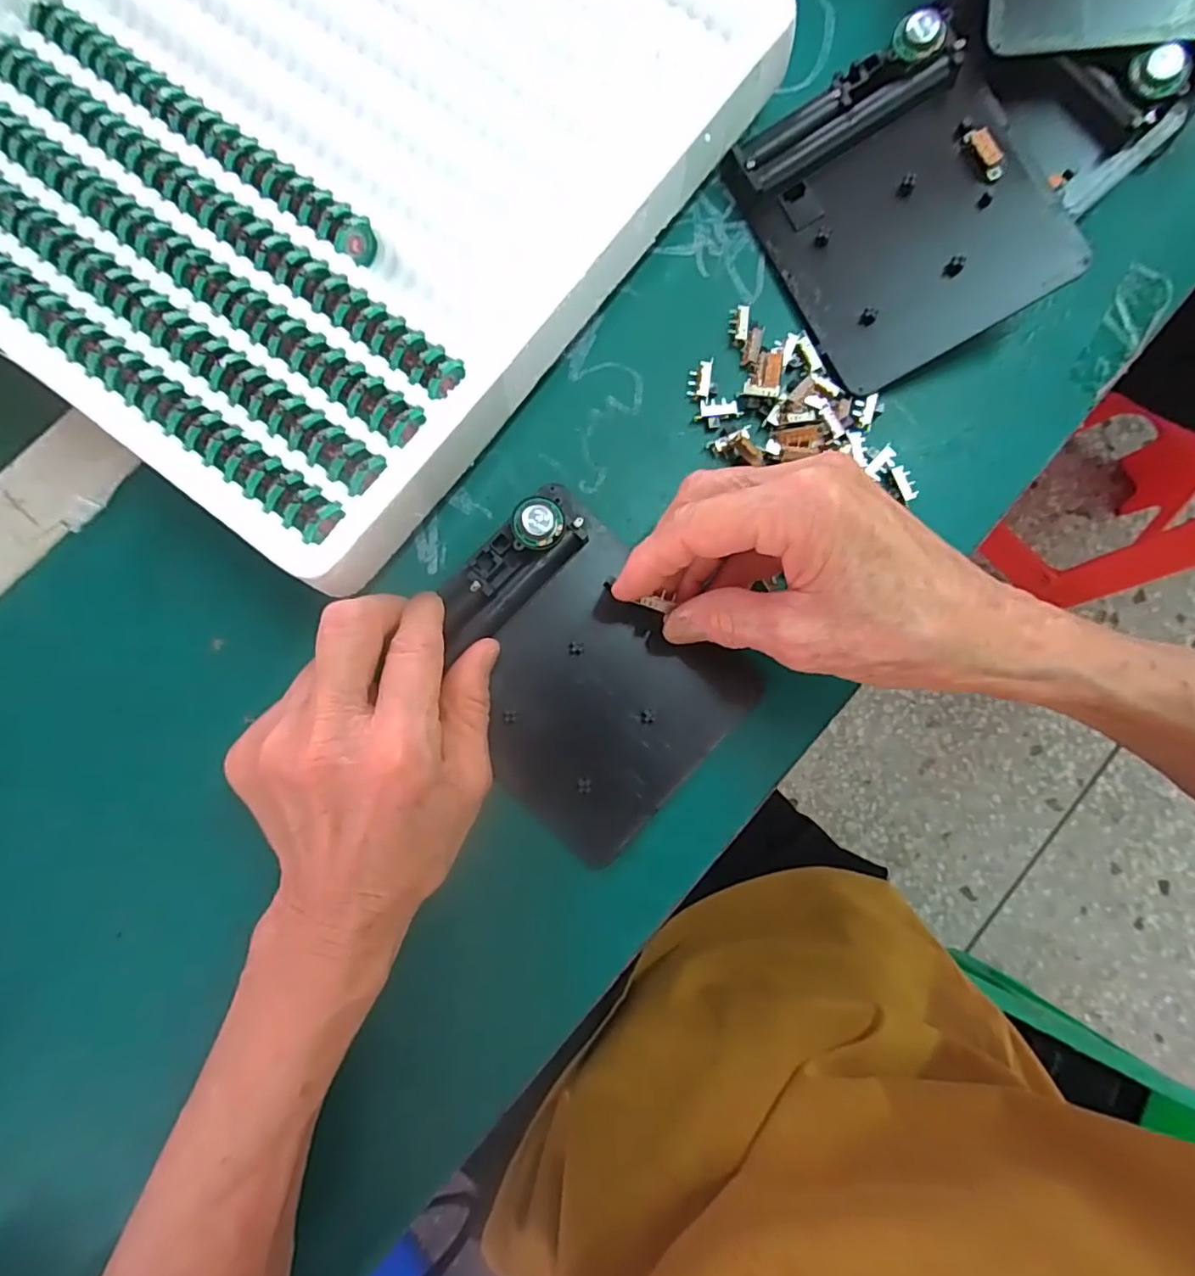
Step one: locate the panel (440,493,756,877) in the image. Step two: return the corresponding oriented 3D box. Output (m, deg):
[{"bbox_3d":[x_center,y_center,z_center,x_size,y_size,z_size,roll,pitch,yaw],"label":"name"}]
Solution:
[{"bbox_3d":[-0.008,0.015,0.255,0.128,0.027,0.106,44,84,3],"label":"panel"}]

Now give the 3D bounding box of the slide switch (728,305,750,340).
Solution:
[{"bbox_3d":[0.065,-0.145,0.280,0.008,0.005,0.016,6,84,-2],"label":"slide switch"}]

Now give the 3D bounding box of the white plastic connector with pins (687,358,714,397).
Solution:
[{"bbox_3d":[0.047,-0.119,0.277,0.010,0.006,0.018,9,84,-1],"label":"white plastic connector with pins"}]

